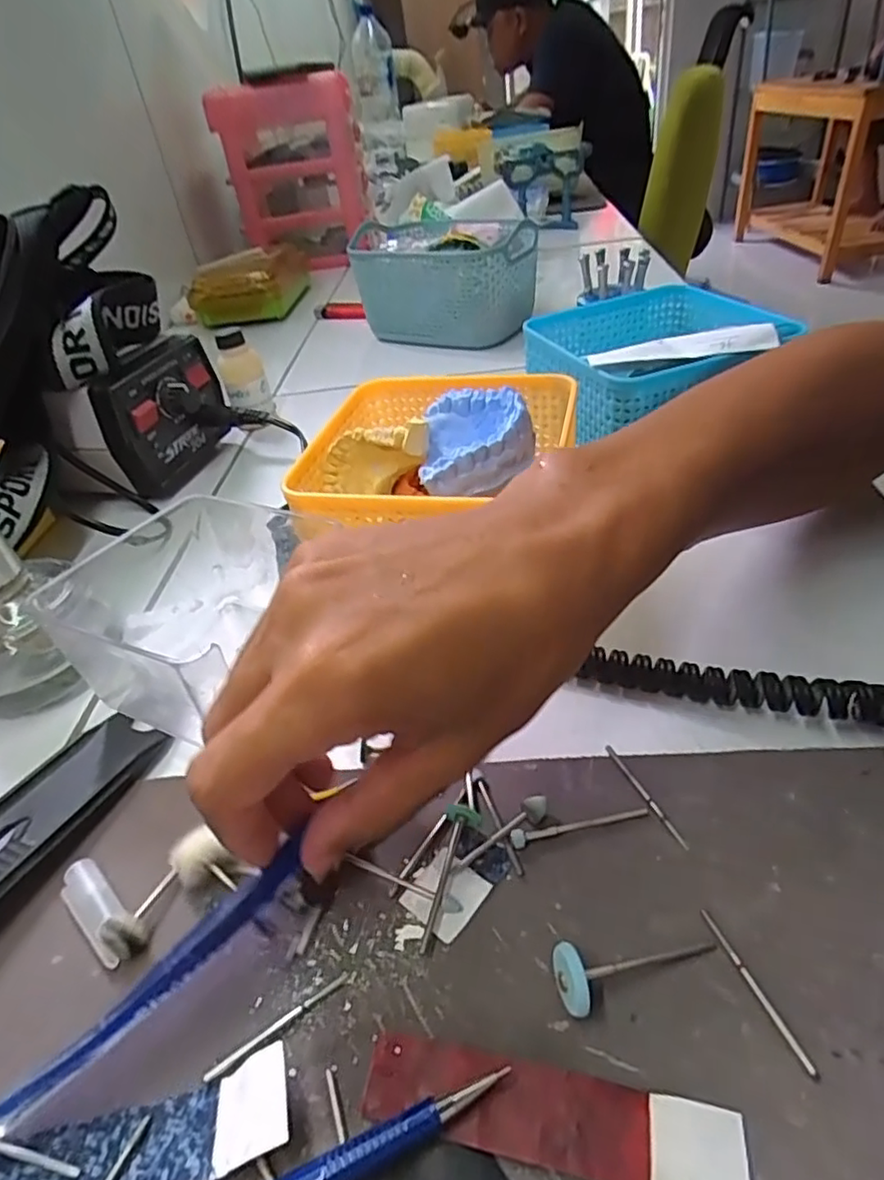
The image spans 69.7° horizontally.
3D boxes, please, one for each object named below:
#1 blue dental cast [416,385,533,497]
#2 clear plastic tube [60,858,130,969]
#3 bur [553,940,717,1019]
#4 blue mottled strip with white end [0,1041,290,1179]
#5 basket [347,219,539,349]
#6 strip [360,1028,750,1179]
[{"bbox_3d":[0.016,-0.073,0.301,0.051,0.028,0.057,-1,41,6],"label":"blue dental cast"},{"bbox_3d":[-0.115,0.106,0.211,0.039,0.010,0.013,26,51,36],"label":"clear plastic tube"},{"bbox_3d":[0.054,0.109,0.181,0.047,0.014,0.017,0,39,-13],"label":"bur"},{"bbox_3d":[-0.085,0.141,0.159,0.094,0.011,0.022,-13,39,-5],"label":"blue mottled strip with white end"},{"bbox_3d":[0.006,-0.293,0.610,0.170,0.090,0.119,12,44,24],"label":"basket"},{"bbox_3d":[0.026,0.130,0.158,0.092,0.004,0.020,3,41,15],"label":"strip"}]

